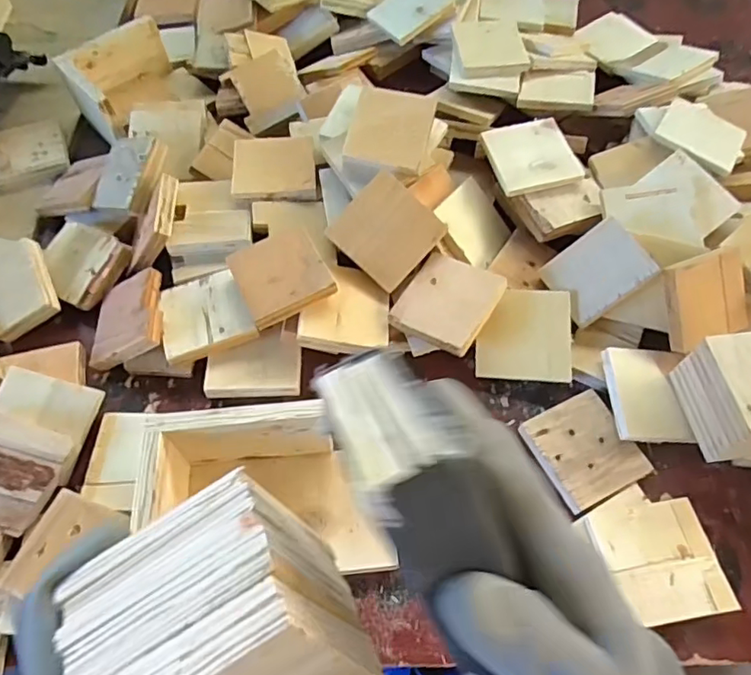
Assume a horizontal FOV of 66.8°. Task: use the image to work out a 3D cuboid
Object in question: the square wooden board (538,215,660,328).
[{"bbox_3d":[0.218,-0.064,0.558,0.088,0.013,0.073,-39,81,21],"label":"square wooden board"}]

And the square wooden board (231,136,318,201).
[{"bbox_3d":[-0.113,-0.190,0.637,0.089,0.016,0.093,-4,57,-4],"label":"square wooden board"}]

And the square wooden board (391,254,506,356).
[{"bbox_3d":[0.070,-0.035,0.555,0.083,0.009,0.092,27,70,21],"label":"square wooden board"}]

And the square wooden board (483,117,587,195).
[{"bbox_3d":[0.172,-0.202,0.628,0.092,0.015,0.088,-14,66,-7],"label":"square wooden board"}]

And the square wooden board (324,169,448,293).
[{"bbox_3d":[0.012,-0.107,0.573,0.091,0.012,0.091,43,87,-5],"label":"square wooden board"}]

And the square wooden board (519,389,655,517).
[{"bbox_3d":[0.190,0.101,0.521,0.085,0.010,0.092,-22,62,-15],"label":"square wooden board"}]

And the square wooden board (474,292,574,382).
[{"bbox_3d":[0.146,-0.003,0.561,0.088,0.006,0.088,3,80,13],"label":"square wooden board"}]

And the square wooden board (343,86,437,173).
[{"bbox_3d":[0.016,-0.218,0.591,0.082,0.012,0.083,15,84,5],"label":"square wooden board"}]

